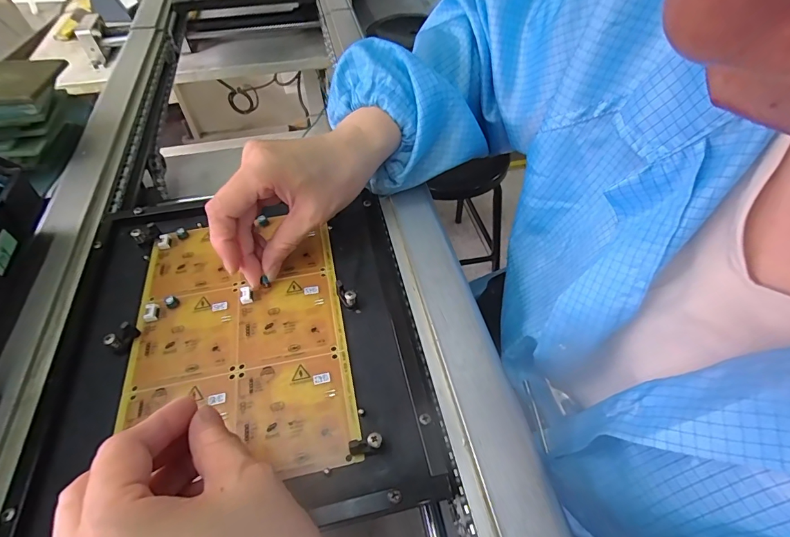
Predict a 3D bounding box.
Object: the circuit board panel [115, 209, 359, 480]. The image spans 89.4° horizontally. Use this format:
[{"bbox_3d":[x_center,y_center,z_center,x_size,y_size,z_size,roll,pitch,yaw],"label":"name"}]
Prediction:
[{"bbox_3d":[-0.110,0.043,0.282,0.140,0.008,0.200,-9,52,-9],"label":"circuit board panel"}]

